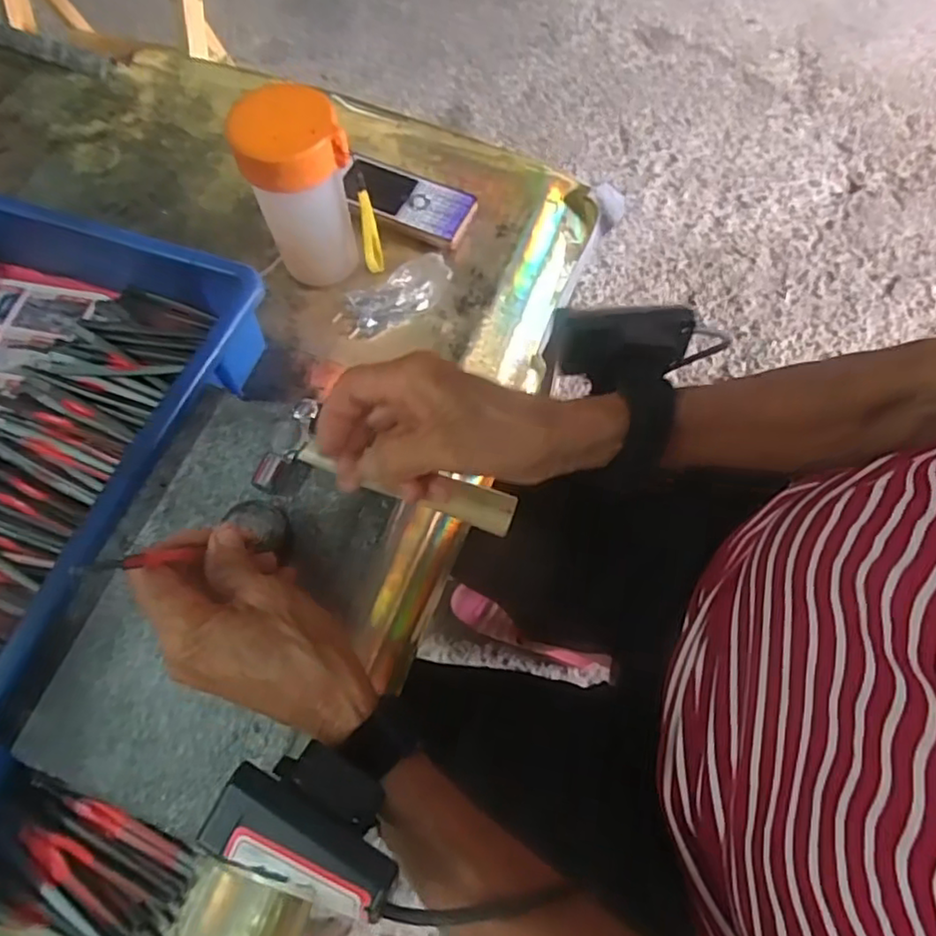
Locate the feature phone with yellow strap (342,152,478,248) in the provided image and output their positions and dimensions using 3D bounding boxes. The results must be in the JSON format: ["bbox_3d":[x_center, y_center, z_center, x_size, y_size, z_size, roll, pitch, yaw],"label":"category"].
[{"bbox_3d":[-0.054,-0.227,0.536,0.114,0.019,0.056,24,67,9],"label":"feature phone with yellow strap"}]

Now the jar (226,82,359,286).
[{"bbox_3d":[-0.118,-0.191,0.455,0.067,0.149,0.059,-17,67,-9],"label":"jar"}]

